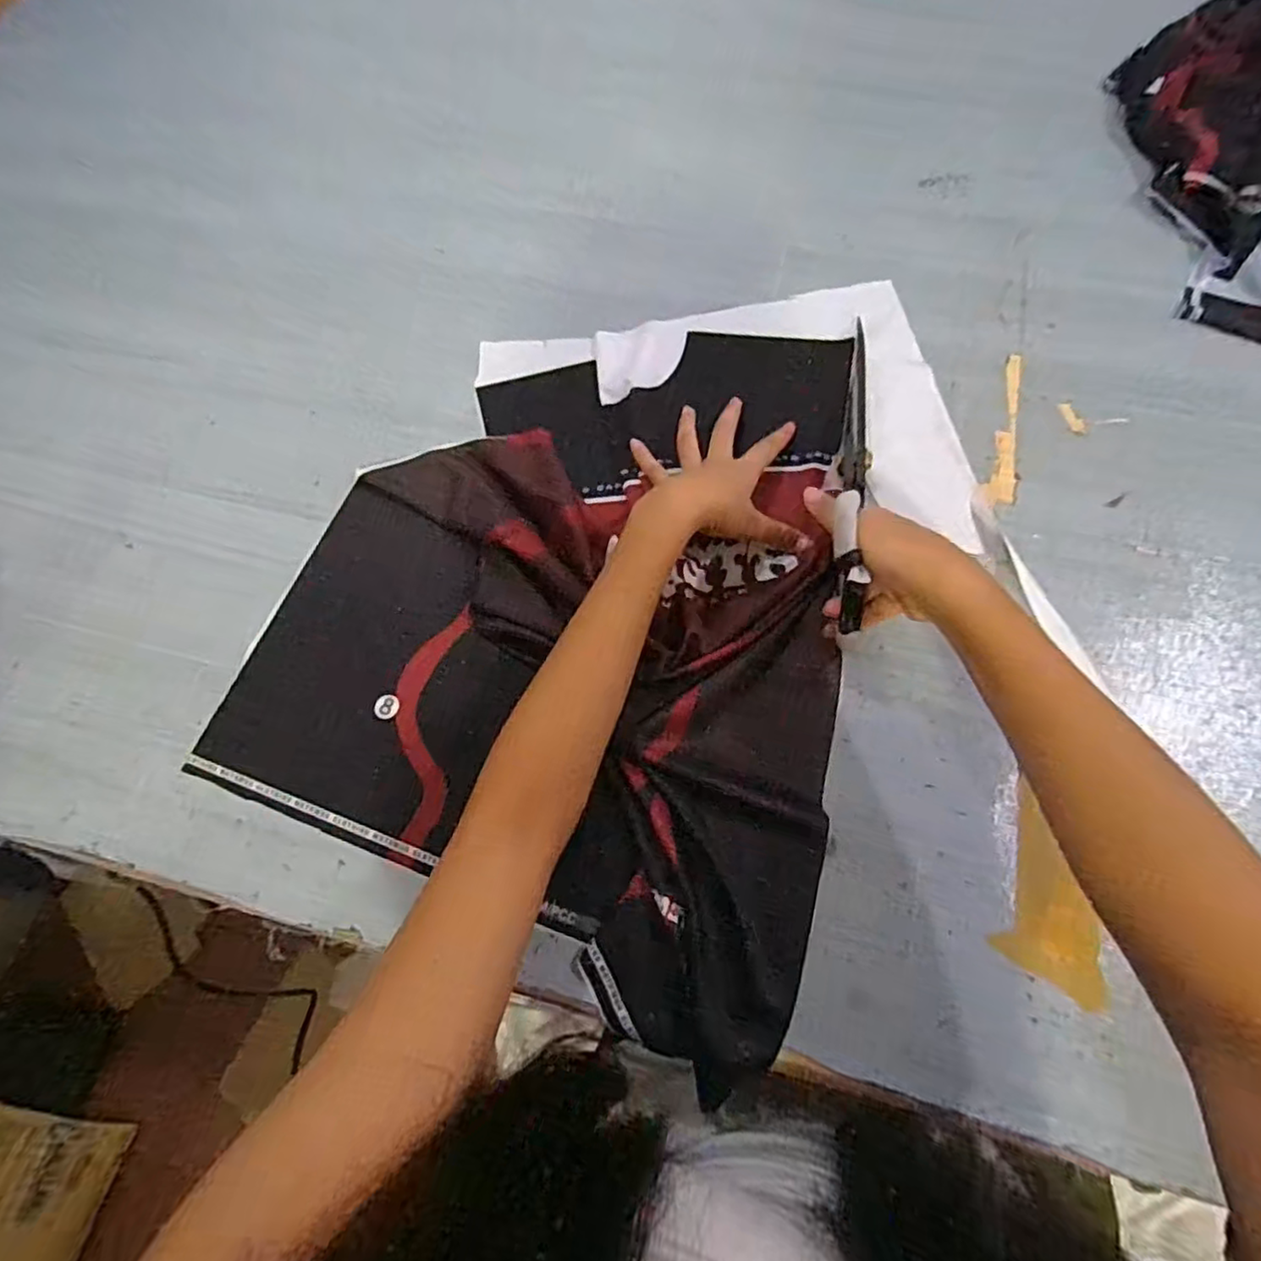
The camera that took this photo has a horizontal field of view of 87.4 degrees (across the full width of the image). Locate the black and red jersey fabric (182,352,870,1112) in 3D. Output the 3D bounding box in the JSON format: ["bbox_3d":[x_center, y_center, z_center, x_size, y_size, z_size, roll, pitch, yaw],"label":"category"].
[{"bbox_3d":[-0.029,-0.035,0.478,0.405,0.033,0.494,19,69,8],"label":"black and red jersey fabric"}]

